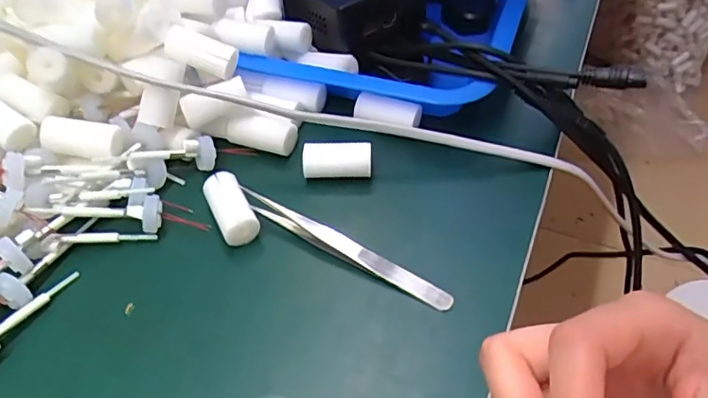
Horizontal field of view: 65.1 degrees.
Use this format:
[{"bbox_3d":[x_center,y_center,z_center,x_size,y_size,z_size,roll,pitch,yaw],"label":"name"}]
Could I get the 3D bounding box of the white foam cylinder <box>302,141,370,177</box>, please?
[{"bbox_3d":[-0.010,-0.023,0.329,0.040,0.016,0.017,-1,49,2],"label":"white foam cylinder"}]

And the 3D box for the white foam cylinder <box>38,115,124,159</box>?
[{"bbox_3d":[-0.156,-0.034,0.317,0.042,0.016,0.019,1,49,4],"label":"white foam cylinder"}]

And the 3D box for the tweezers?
[{"bbox_3d":[-0.007,0.026,0.292,0.125,0.010,0.011,24,54,22],"label":"tweezers"}]

